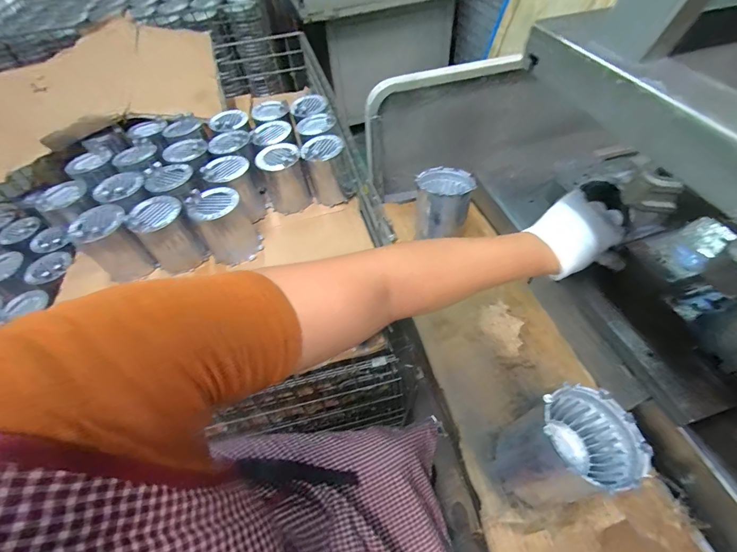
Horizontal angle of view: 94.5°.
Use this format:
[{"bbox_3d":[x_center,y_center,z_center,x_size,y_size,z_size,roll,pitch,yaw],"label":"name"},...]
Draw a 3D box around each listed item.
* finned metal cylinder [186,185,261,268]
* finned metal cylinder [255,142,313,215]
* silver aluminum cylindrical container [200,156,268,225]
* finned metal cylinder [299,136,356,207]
[{"bbox_3d":[-0.271,-0.100,0.645,0.089,0.121,0.082,-28,56,-15],"label":"finned metal cylinder"},{"bbox_3d":[-0.181,-0.207,0.737,0.090,0.134,0.093,-19,54,-10],"label":"finned metal cylinder"},{"bbox_3d":[-0.272,-0.178,0.704,0.083,0.123,0.087,-2,53,3],"label":"silver aluminum cylindrical container"},{"bbox_3d":[-0.083,-0.228,0.736,0.098,0.121,0.097,-11,53,-4],"label":"finned metal cylinder"}]

